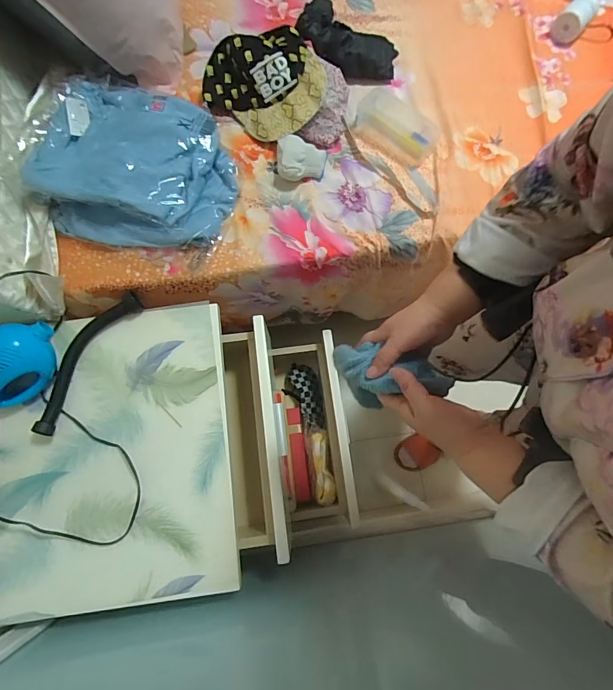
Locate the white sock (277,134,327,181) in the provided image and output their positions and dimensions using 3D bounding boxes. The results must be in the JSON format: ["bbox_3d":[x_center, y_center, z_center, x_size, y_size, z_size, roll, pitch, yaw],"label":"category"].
[{"bbox_3d":[-0.010,-0.367,0.751,0.095,0.043,0.092,6,76,1],"label":"white sock"}]

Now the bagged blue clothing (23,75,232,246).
[{"bbox_3d":[-0.326,-0.357,0.727,0.365,0.084,0.339,-2,76,-1],"label":"bagged blue clothing"}]

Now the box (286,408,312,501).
[{"bbox_3d":[-0.020,0.271,0.950,0.038,0.041,0.221,-7,89,-2],"label":"box"}]

